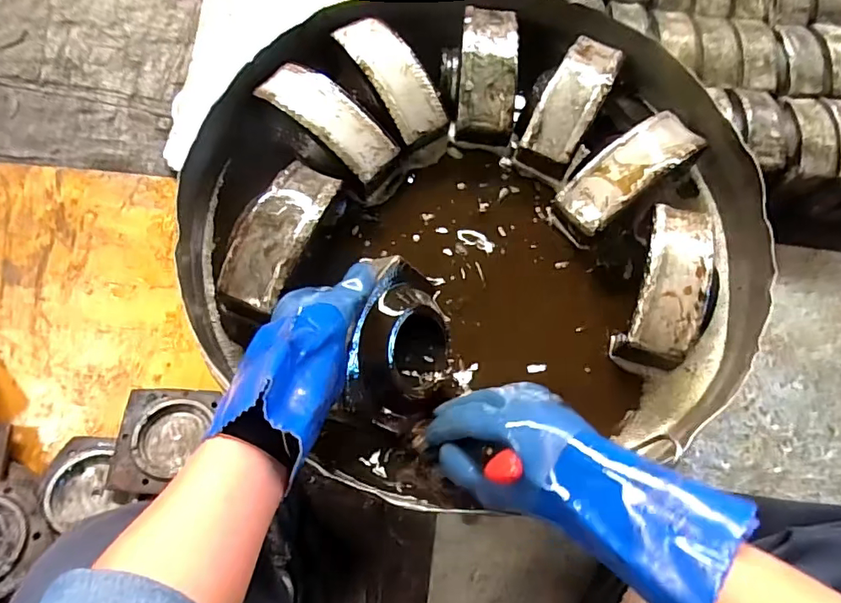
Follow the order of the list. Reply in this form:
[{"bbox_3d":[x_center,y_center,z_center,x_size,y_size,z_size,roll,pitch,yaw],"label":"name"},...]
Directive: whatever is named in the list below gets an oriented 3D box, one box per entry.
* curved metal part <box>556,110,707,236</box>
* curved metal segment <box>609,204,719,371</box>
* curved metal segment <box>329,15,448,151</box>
[{"bbox_3d":[0.228,-0.145,0.558,0.175,0.043,0.065,-35,77,-13],"label":"curved metal part"},{"bbox_3d":[0.256,-0.015,0.521,0.076,0.059,0.166,18,83,8],"label":"curved metal segment"},{"bbox_3d":[-0.035,-0.251,0.588,0.070,0.044,0.160,-35,77,-13],"label":"curved metal segment"}]

